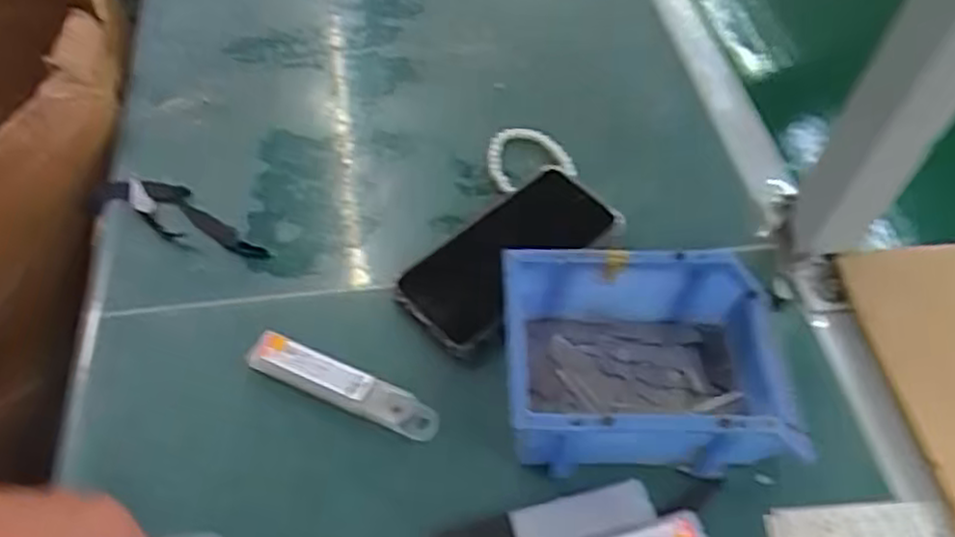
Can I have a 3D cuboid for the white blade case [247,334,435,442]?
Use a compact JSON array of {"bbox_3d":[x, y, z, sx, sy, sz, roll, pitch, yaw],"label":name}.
[{"bbox_3d":[-0.084,0.073,0.468,0.126,0.011,0.025,20,57,12],"label":"white blade case"}]

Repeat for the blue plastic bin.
[{"bbox_3d":[0.103,0.056,0.447,0.170,0.071,0.115,0,55,-2],"label":"blue plastic bin"}]

